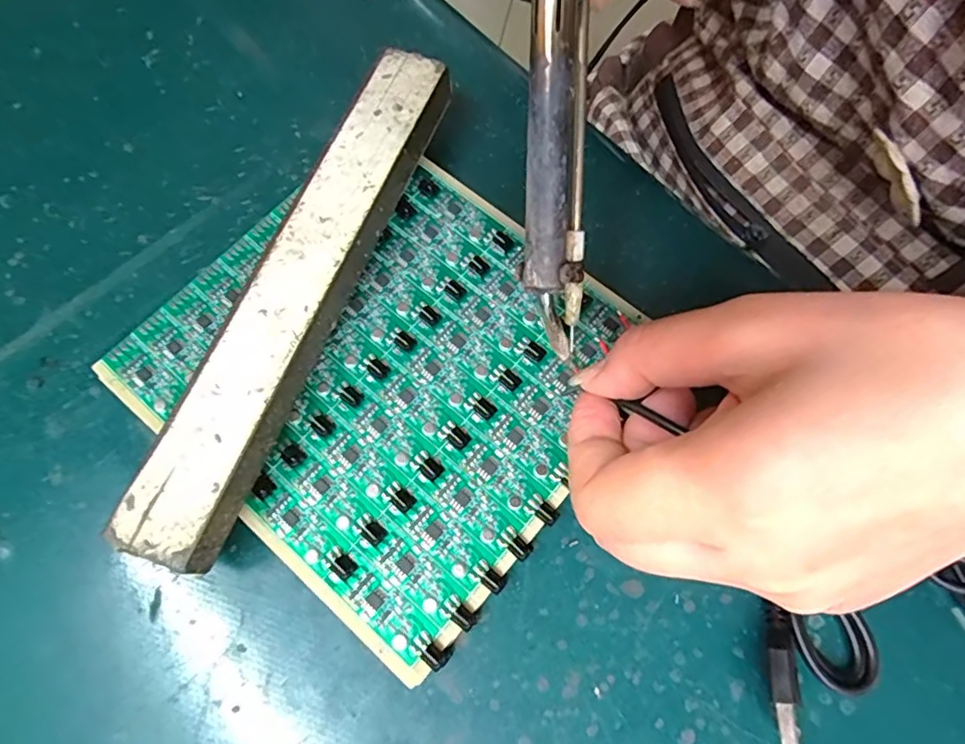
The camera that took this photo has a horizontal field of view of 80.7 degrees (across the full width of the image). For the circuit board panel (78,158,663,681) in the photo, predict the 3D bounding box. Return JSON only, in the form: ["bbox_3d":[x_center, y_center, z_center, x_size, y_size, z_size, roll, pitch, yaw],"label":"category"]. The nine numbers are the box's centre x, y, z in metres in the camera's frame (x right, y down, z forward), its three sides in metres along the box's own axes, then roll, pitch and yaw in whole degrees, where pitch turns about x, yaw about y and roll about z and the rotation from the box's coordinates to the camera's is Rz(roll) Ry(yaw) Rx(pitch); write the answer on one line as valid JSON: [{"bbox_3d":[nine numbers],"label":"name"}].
[{"bbox_3d":[-0.032,-0.004,0.202,0.152,0.010,0.139,39,75,12],"label":"circuit board panel"}]

